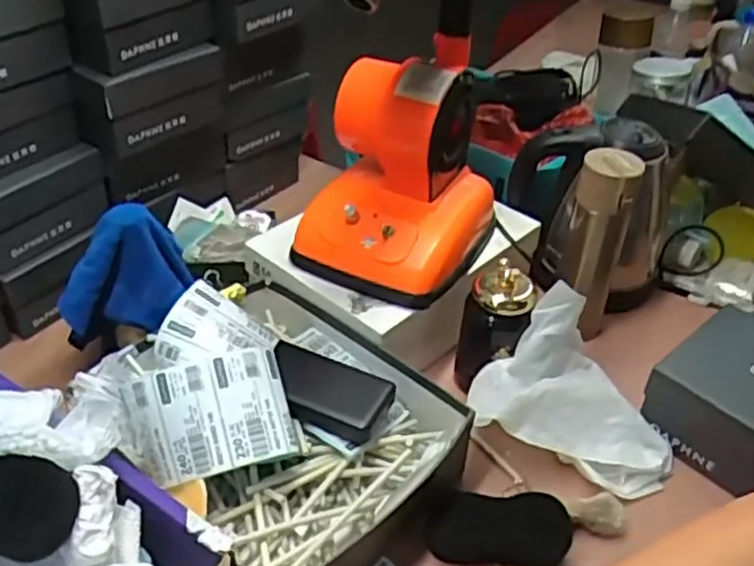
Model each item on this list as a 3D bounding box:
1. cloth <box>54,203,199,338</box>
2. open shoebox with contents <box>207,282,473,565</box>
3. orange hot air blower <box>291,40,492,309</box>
[{"bbox_3d":[-0.267,-0.009,0.786,0.127,0.117,0.071,-3,39,-8],"label":"cloth"},{"bbox_3d":[-0.097,0.153,0.718,0.298,0.086,0.263,31,46,30],"label":"open shoebox with contents"},{"bbox_3d":[0.038,-0.141,0.832,0.180,0.199,0.253,17,41,17],"label":"orange hot air blower"}]

